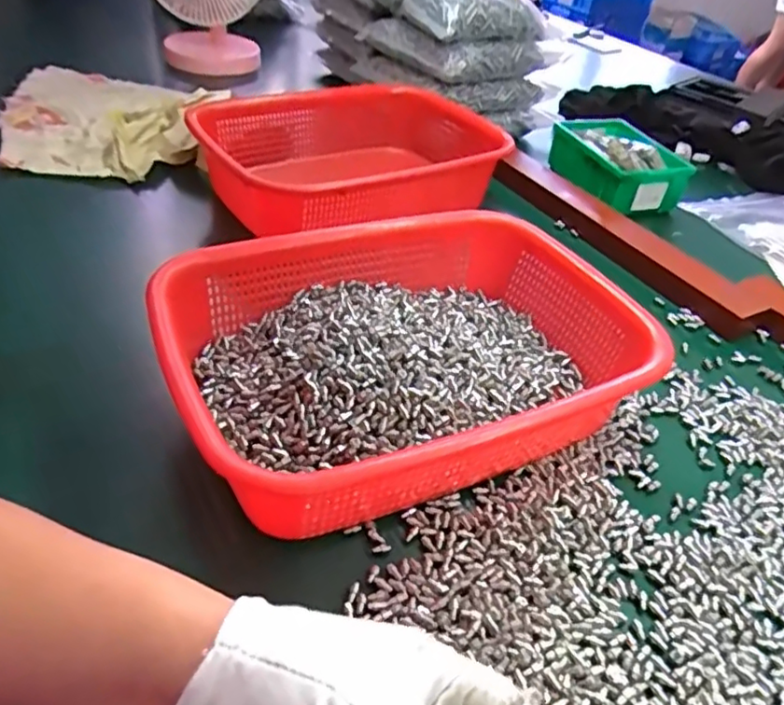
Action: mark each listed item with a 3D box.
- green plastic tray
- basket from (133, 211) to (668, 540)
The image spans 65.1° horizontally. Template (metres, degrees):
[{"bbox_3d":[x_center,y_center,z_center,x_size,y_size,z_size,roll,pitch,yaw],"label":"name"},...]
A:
[{"bbox_3d":[0.254,-0.216,0.705,0.109,0.057,0.153,-3,41,-11],"label":"green plastic tray"},{"bbox_3d":[0.009,0.000,0.390,0.266,0.076,0.204,-15,43,-25],"label":"basket"}]

